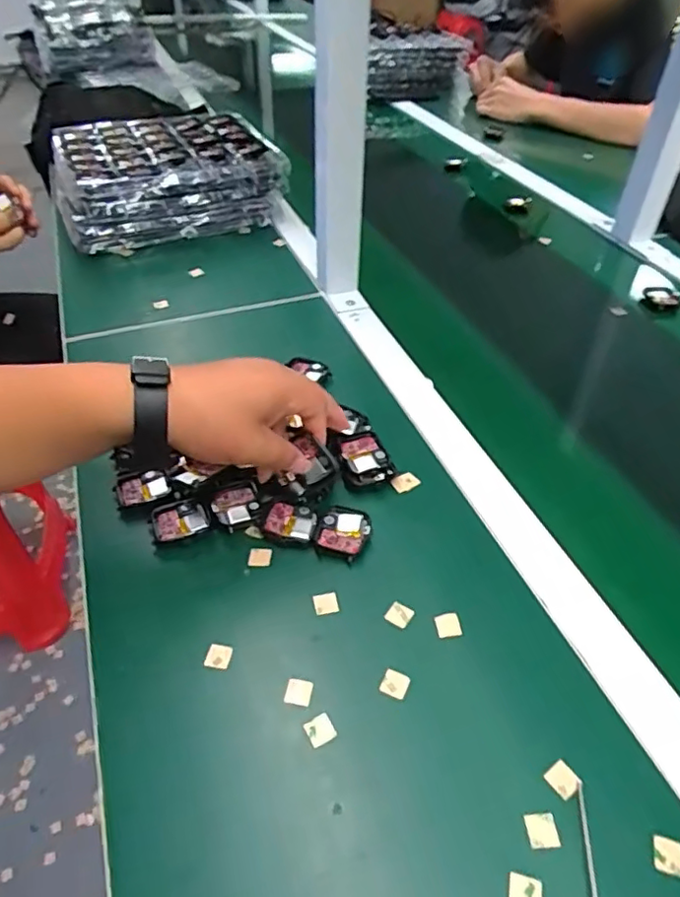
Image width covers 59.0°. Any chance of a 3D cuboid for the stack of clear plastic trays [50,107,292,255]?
[{"bbox_3d":[-0.258,-0.395,0.883,0.298,0.098,0.244,-20,47,-20],"label":"stack of clear plastic trays"}]

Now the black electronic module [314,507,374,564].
[{"bbox_3d":[0.003,0.064,0.460,0.038,0.009,0.042,20,46,19],"label":"black electronic module"}]

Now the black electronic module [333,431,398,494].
[{"bbox_3d":[0.018,0.010,0.507,0.045,0.014,0.053,-17,65,-20],"label":"black electronic module"}]

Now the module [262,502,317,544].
[{"bbox_3d":[-0.038,0.057,0.463,0.040,0.008,0.031,6,43,5],"label":"module"}]

